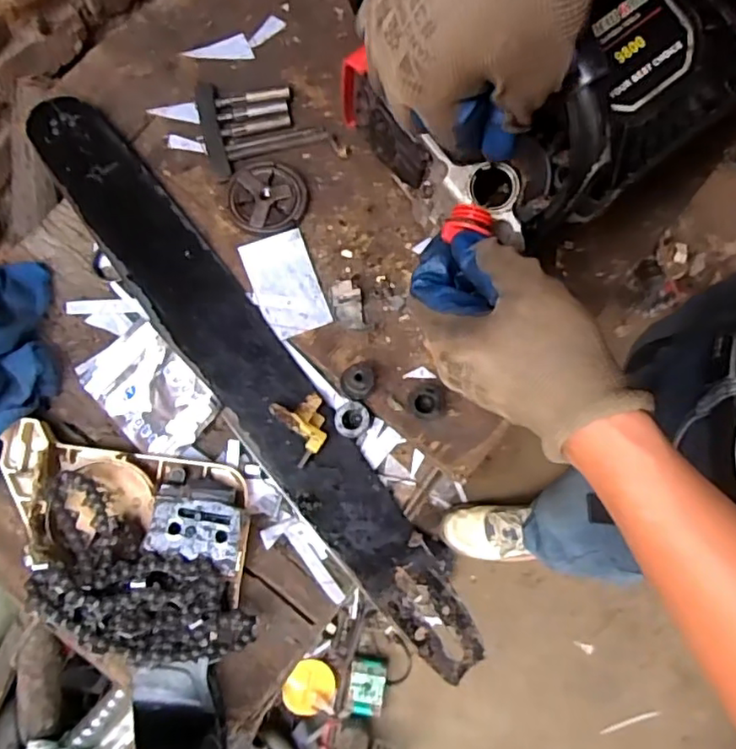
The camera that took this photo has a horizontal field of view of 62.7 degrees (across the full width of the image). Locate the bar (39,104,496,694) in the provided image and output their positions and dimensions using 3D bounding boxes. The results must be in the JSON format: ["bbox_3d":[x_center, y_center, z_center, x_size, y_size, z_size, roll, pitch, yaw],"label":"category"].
[{"bbox_3d":[-0.094,-0.007,0.455,0.066,0.008,0.524,-36,82,-16],"label":"bar"}]

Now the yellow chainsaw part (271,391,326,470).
[{"bbox_3d":[-0.044,0.036,0.436,0.036,0.012,0.047,-30,94,-29],"label":"yellow chainsaw part"}]

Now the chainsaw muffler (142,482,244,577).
[{"bbox_3d":[-0.117,0.104,0.424,0.061,0.027,0.055,8,75,2],"label":"chainsaw muffler"}]

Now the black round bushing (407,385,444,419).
[{"bbox_3d":[0.041,0.020,0.440,0.025,0.014,0.026,0,75,-1],"label":"black round bushing"}]

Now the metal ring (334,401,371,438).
[{"bbox_3d":[-0.011,0.033,0.443,0.025,0.012,0.024,-5,75,-2],"label":"metal ring"}]

